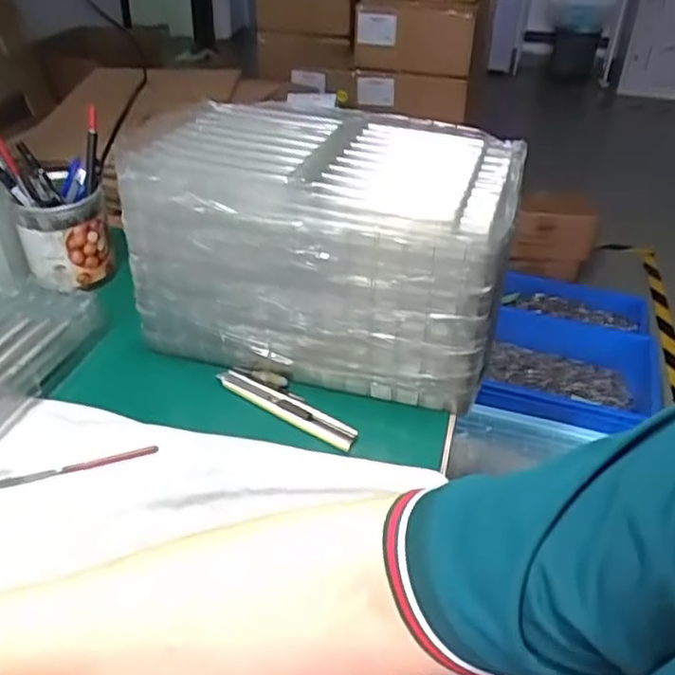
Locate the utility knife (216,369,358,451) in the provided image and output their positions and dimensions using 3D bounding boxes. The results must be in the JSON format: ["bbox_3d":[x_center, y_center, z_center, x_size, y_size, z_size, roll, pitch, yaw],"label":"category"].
[{"bbox_3d":[-0.041,0.053,0.529,0.127,0.011,0.019,23,43,29],"label":"utility knife"}]

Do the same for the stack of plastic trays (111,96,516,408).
[{"bbox_3d":[-0.003,-0.079,0.573,0.279,0.165,0.182,11,38,14],"label":"stack of plastic trays"}]

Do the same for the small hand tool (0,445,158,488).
[{"bbox_3d":[-0.184,0.091,0.486,0.109,0.004,0.009,-12,38,-14],"label":"small hand tool"}]

